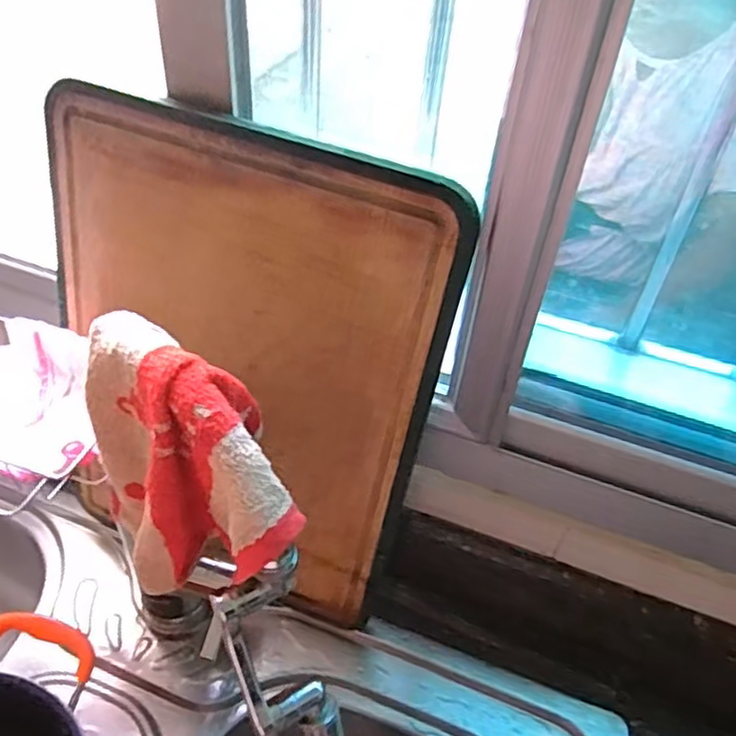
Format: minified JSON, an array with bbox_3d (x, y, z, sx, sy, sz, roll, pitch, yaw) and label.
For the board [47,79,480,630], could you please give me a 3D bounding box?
[{"bbox_3d":[-0.100,0.013,0.506,0.291,0.385,0.025,18,32,10],"label":"board"}]

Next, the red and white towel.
[{"bbox_3d":[-0.098,0.061,0.365,0.084,0.152,0.149,-18,47,-23],"label":"red and white towel"}]

